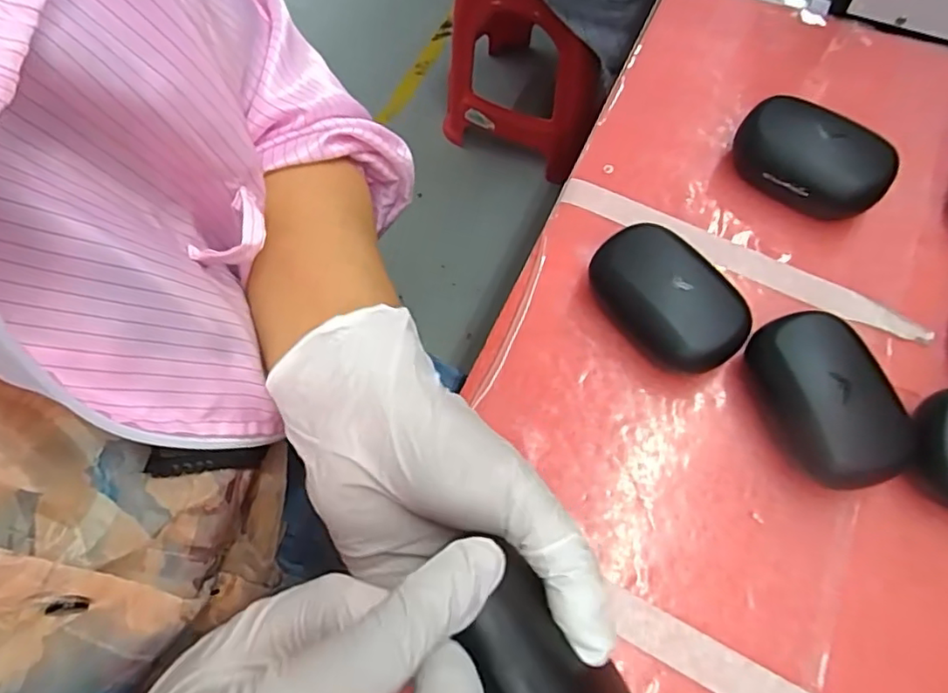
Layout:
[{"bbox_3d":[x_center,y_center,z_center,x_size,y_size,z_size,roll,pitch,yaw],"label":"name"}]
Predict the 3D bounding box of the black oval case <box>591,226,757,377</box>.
[{"bbox_3d":[0.101,-0.024,0.314,0.051,0.038,0.083,-31,69,-12],"label":"black oval case"}]

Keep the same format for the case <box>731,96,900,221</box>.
[{"bbox_3d":[0.196,-0.108,0.347,0.052,0.039,0.083,-42,71,-16],"label":"case"}]

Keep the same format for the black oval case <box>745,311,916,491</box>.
[{"bbox_3d":[0.169,0.026,0.288,0.054,0.037,0.085,-19,67,-7],"label":"black oval case"}]

